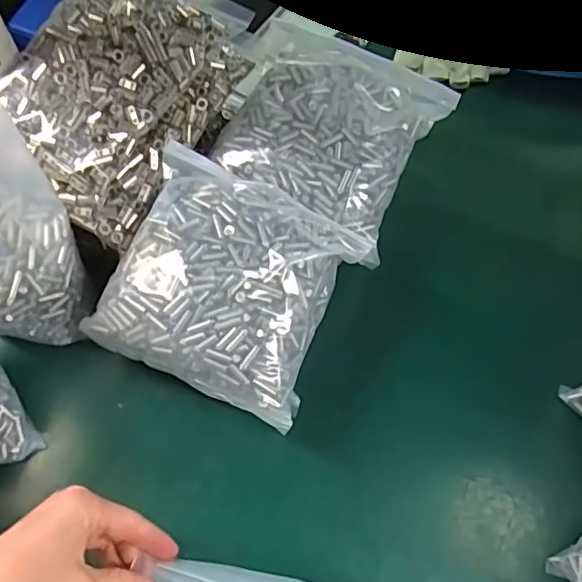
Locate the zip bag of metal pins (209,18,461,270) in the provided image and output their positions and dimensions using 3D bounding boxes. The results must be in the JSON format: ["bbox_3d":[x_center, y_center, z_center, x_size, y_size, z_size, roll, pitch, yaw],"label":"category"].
[{"bbox_3d":[0.030,-0.156,0.535,0.187,0.046,0.189,25,66,11],"label":"zip bag of metal pins"}]

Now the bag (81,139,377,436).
[{"bbox_3d":[-0.049,-0.009,0.472,0.175,0.062,0.168,24,66,11],"label":"bag"}]

